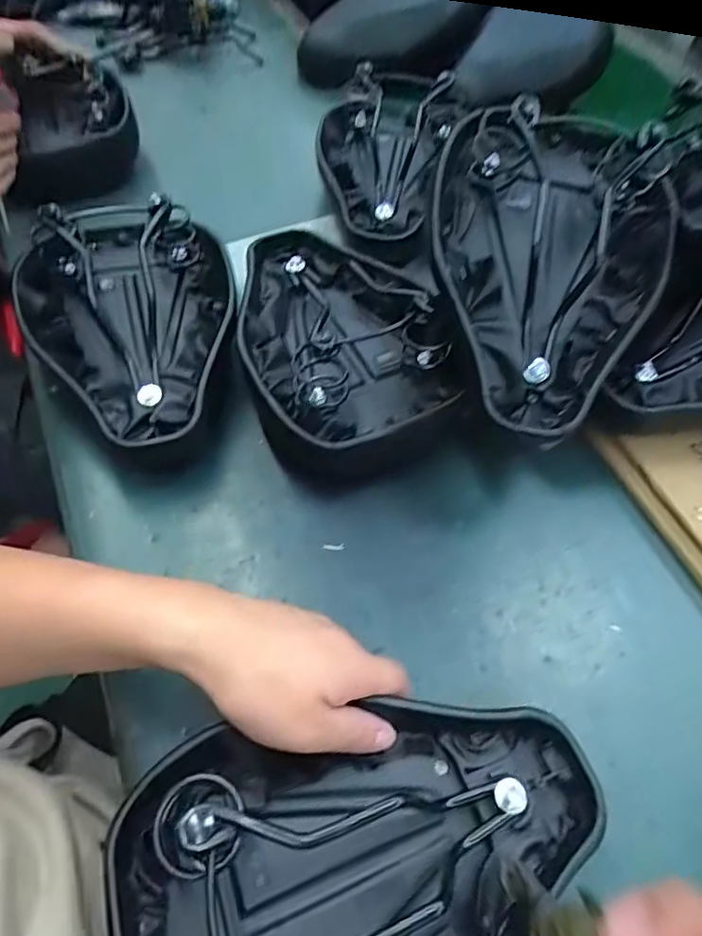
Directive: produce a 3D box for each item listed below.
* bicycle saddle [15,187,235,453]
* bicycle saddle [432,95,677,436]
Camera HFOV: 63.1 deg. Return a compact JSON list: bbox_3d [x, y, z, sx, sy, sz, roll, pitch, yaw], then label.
[{"bbox_3d":[-0.192,-0.131,0.506,0.174,0.115,0.261,-11,60,-10],"label":"bicycle saddle"},{"bbox_3d":[0.148,-0.157,0.422,0.181,0.095,0.264,10,78,-2],"label":"bicycle saddle"}]

